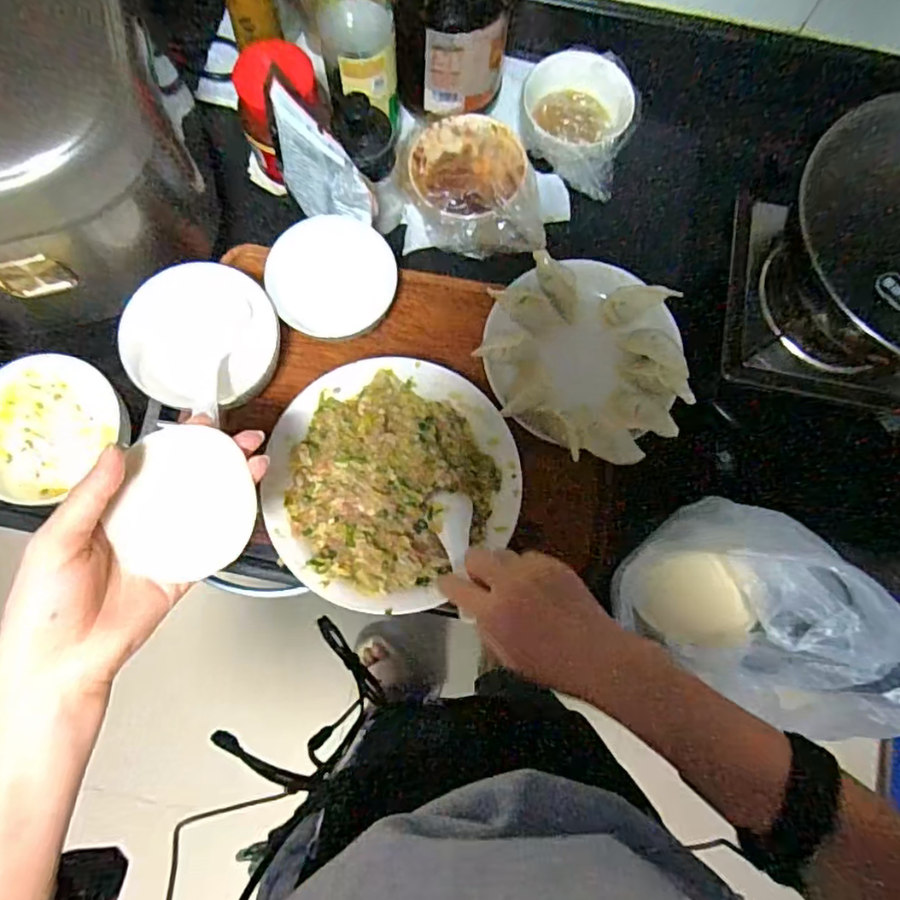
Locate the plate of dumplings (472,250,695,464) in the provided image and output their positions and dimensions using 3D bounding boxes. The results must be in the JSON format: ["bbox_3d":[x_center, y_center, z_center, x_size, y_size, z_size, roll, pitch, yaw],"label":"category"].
[{"bbox_3d":[0.121,-0.084,0.549,0.174,0.044,0.189,0,77,-2],"label":"plate of dumplings"}]

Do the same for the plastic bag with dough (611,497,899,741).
[{"bbox_3d":[0.259,0.133,0.491,0.244,0.103,0.137,30,78,5],"label":"plastic bag with dough"}]

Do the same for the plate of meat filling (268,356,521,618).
[{"bbox_3d":[-0.046,0.026,0.493,0.198,0.030,0.197,0,77,-2],"label":"plate of meat filling"}]

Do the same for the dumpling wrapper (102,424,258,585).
[{"bbox_3d":[-0.146,0.030,0.337,0.069,0.008,0.081,12,84,-13],"label":"dumpling wrapper"}]

